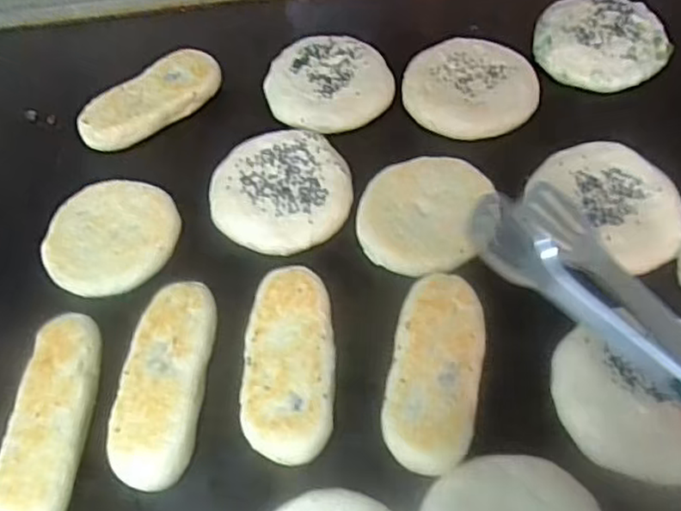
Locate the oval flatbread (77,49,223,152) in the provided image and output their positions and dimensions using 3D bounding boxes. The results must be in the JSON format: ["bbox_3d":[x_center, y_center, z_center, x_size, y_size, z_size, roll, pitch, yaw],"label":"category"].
[{"bbox_3d":[-0.184,-0.149,0.643,0.142,0.028,0.063,-40,63,-21],"label":"oval flatbread"}]

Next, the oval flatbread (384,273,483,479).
[{"bbox_3d":[0.067,0.079,0.464,0.061,0.012,0.142,8,57,10],"label":"oval flatbread"}]

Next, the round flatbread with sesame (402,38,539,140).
[{"bbox_3d":[0.122,-0.159,0.630,0.117,0.019,0.121,-2,56,3],"label":"round flatbread with sesame"}]

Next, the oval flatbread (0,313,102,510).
[{"bbox_3d":[-0.202,0.117,0.464,0.050,0.032,0.157,0,56,4],"label":"oval flatbread"}]

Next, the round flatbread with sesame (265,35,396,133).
[{"bbox_3d":[-0.011,-0.169,0.648,0.118,0.023,0.116,-2,56,3],"label":"round flatbread with sesame"}]

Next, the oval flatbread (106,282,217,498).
[{"bbox_3d":[-0.126,0.093,0.480,0.058,0.031,0.149,2,56,5],"label":"oval flatbread"}]

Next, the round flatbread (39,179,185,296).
[{"bbox_3d":[-0.195,-0.017,0.558,0.101,0.023,0.110,-2,56,3],"label":"round flatbread"}]

